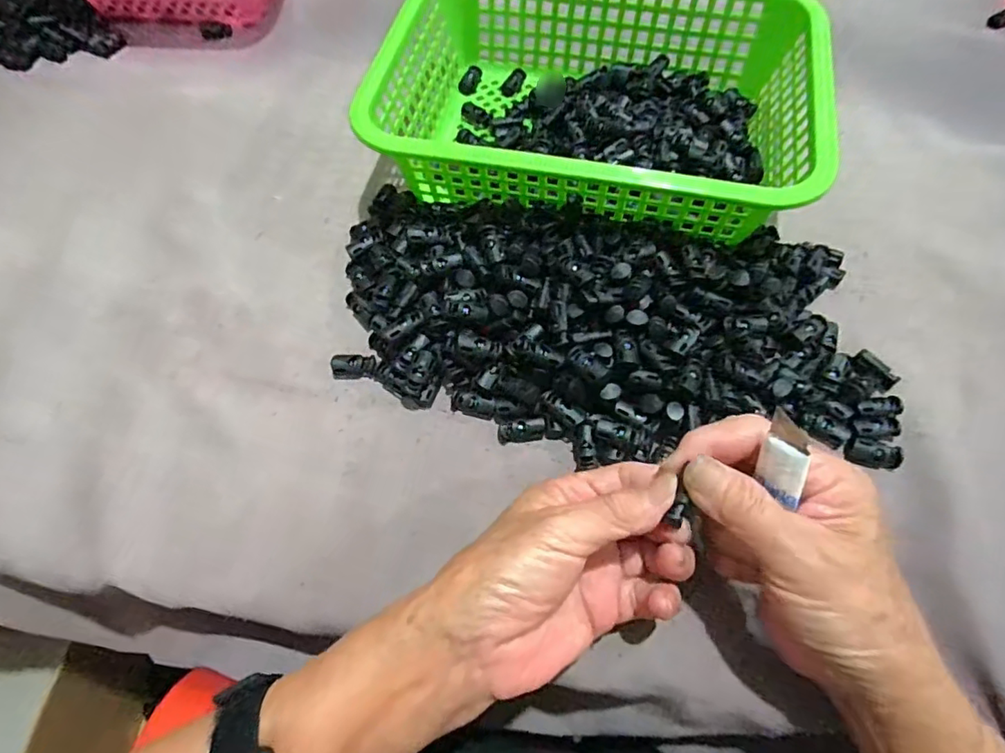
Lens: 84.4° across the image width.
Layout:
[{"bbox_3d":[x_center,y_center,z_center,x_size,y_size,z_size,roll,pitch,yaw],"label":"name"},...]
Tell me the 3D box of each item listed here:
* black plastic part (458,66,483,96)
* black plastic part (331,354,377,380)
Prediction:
[{"bbox_3d":[-0.027,-0.256,0.479,0.014,0.007,0.030,22,76,12],"label":"black plastic part"},{"bbox_3d":[-0.095,-0.007,0.355,0.027,0.010,0.013,-2,61,-1],"label":"black plastic part"}]

